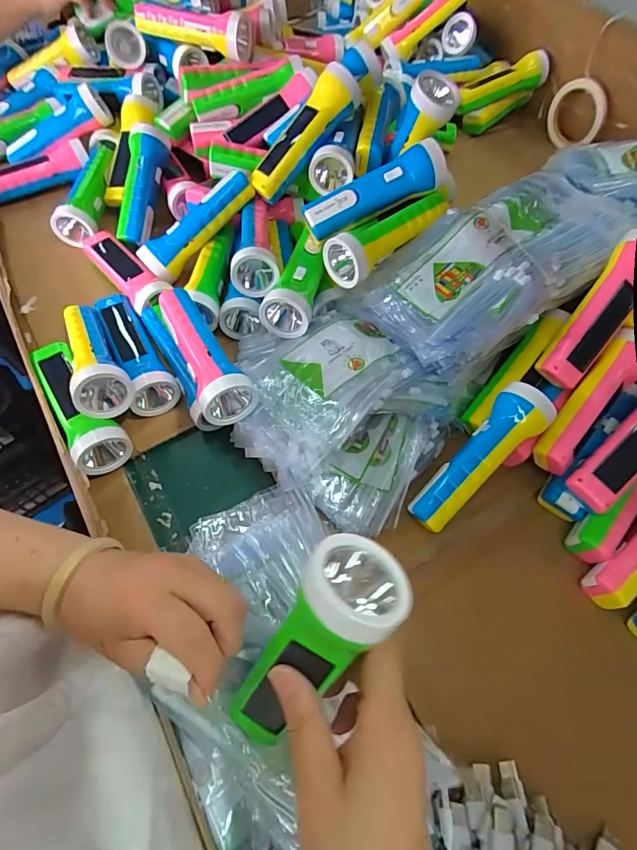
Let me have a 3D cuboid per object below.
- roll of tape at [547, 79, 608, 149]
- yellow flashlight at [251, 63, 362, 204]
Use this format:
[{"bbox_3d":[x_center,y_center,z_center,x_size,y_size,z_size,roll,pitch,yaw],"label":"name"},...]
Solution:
[{"bbox_3d":[0.434,-0.524,0.730,0.088,0.095,0.028,25,63,10],"label":"roll of tape"},{"bbox_3d":[-0.019,-0.351,0.527,0.166,0.042,0.057,-46,69,16],"label":"yellow flashlight"}]

